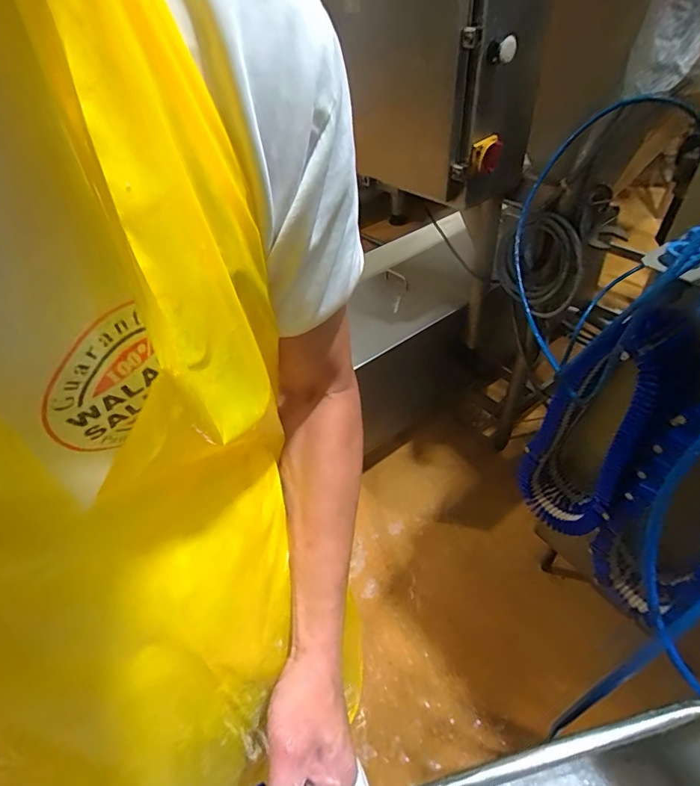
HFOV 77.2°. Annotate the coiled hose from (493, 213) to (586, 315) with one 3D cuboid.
[{"bbox_3d":[0.459,-0.306,1.075,0.051,0.248,0.232,-19,85,-20],"label":"coiled hose"}]

